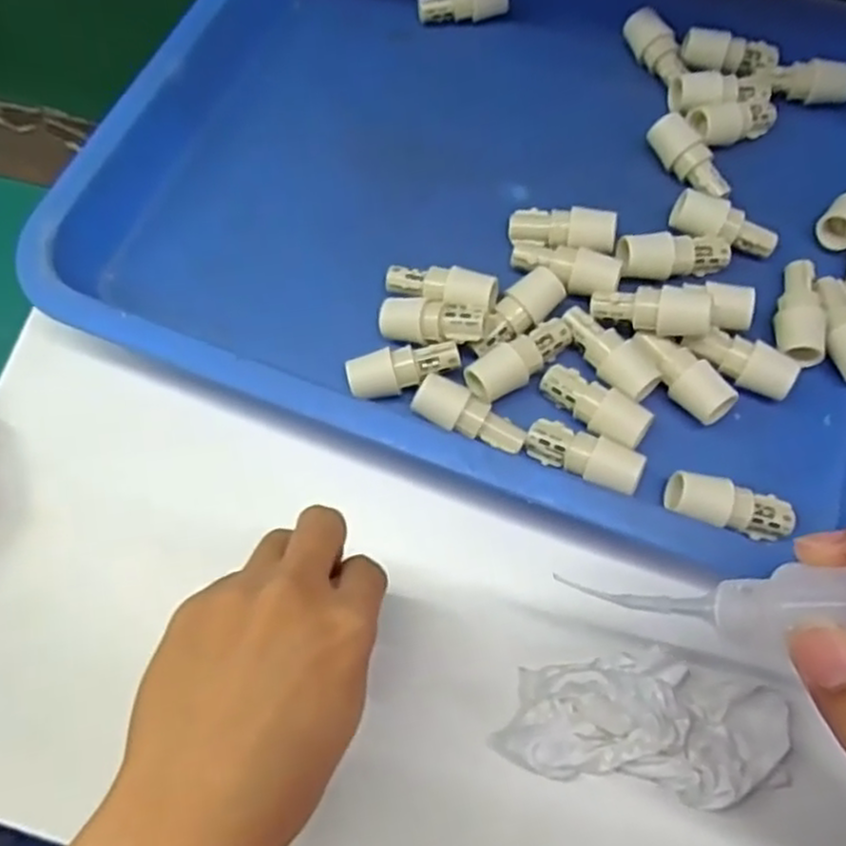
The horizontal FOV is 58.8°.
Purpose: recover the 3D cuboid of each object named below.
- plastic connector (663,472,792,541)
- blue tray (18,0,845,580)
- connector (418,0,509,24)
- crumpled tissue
[{"bbox_3d":[0.136,0.039,0.335,0.053,0.023,0.021,11,69,5],"label":"plastic connector"},{"bbox_3d":[0.058,-0.141,0.402,0.438,0.050,0.369,21,72,7],"label":"blue tray"},{"bbox_3d":[0.025,-0.262,0.470,0.055,0.022,0.019,-4,68,-1],"label":"connector"},{"bbox_3d":[0.093,0.126,0.318,0.112,0.023,0.054,10,68,5],"label":"crumpled tissue"}]

